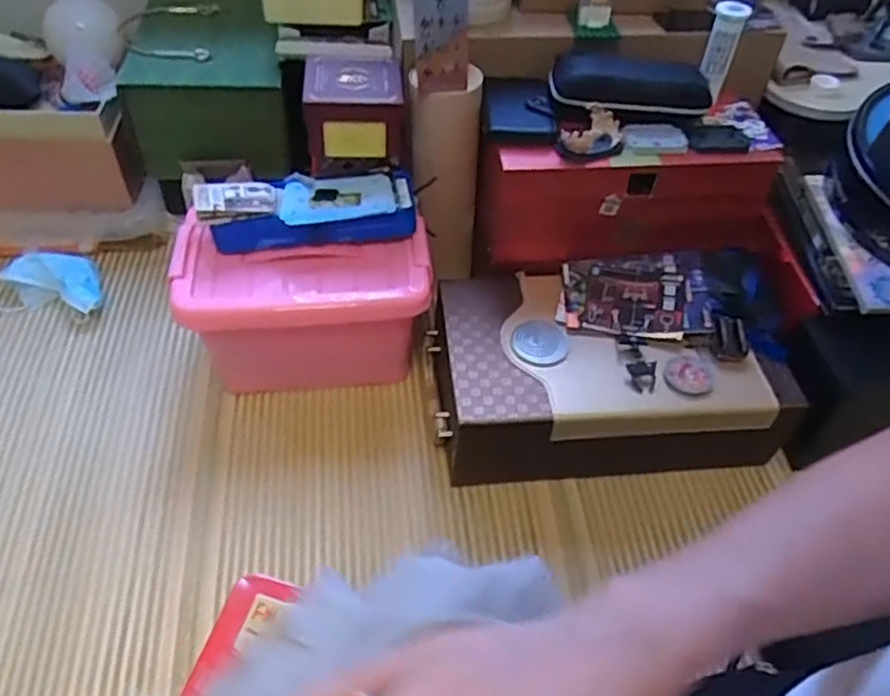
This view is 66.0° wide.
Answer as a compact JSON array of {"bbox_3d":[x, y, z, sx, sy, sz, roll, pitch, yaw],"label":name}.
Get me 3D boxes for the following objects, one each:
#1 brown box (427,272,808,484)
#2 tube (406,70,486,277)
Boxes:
[{"bbox_3d":[0.168,0.025,0.750,0.355,0.120,0.200,-1,51,-5],"label":"brown box"},{"bbox_3d":[0.000,-0.190,0.796,0.078,0.247,0.063,-2,51,-5],"label":"tube"}]

